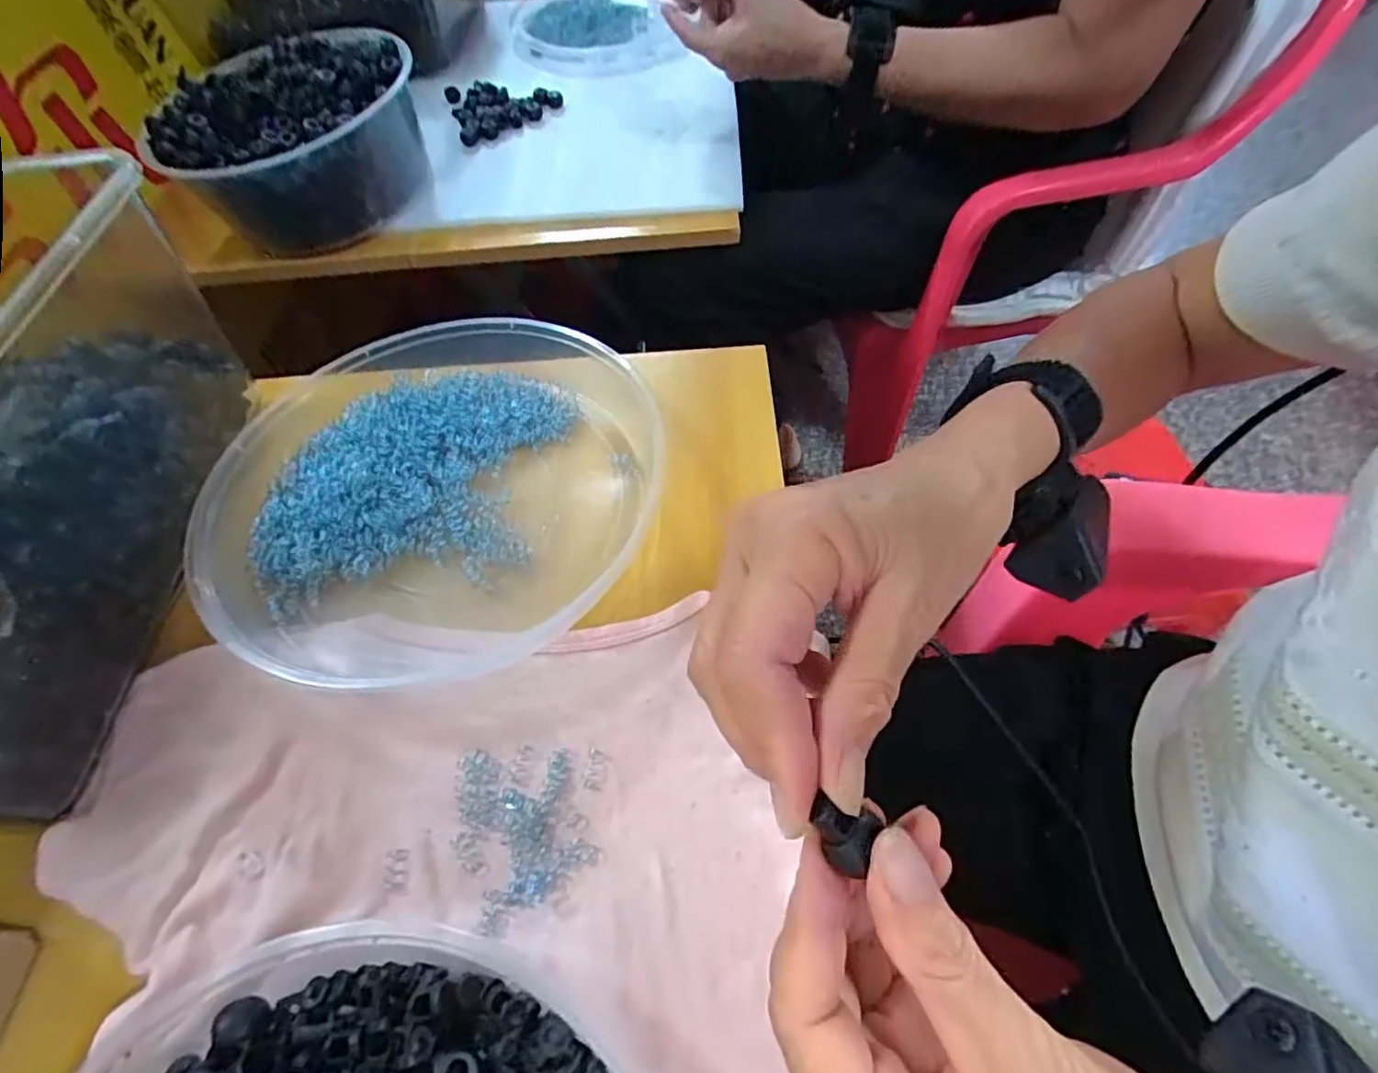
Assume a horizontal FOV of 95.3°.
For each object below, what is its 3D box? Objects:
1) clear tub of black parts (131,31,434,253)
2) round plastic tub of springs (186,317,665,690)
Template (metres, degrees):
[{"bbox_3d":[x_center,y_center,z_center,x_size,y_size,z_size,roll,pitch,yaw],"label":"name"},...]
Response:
[{"bbox_3d":[-0.363,-0.376,0.578,0.213,0.098,0.227,-2,58,3],"label":"clear tub of black parts"},{"bbox_3d":[-0.133,-0.034,0.342,0.228,0.043,0.216,-2,58,3],"label":"round plastic tub of springs"}]

